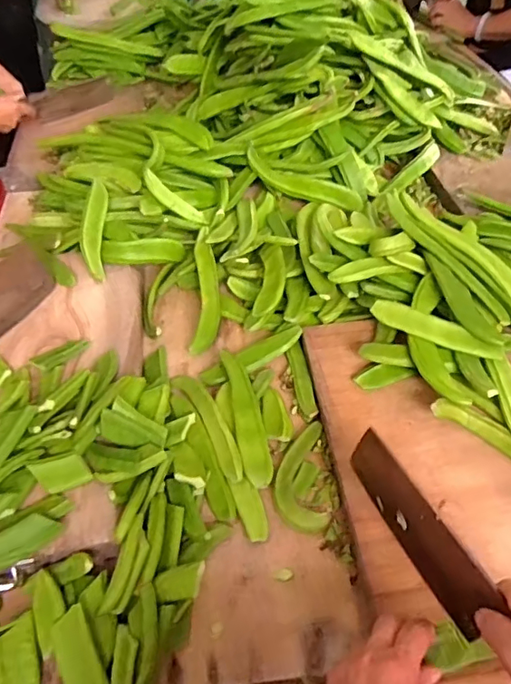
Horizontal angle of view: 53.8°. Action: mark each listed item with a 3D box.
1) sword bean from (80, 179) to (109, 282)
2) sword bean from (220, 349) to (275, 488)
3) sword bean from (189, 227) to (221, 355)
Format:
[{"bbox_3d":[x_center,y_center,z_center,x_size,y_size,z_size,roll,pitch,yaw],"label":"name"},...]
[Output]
[{"bbox_3d":[-0.238,-0.170,0.745,0.032,0.022,0.166,-2,71,-1],"label":"sword bean"},{"bbox_3d":[-0.012,0.080,0.599,0.033,0.014,0.184,-9,49,-8],"label":"sword bean"},{"bbox_3d":[-0.071,-0.075,0.730,0.037,0.030,0.211,-2,64,-1],"label":"sword bean"}]

